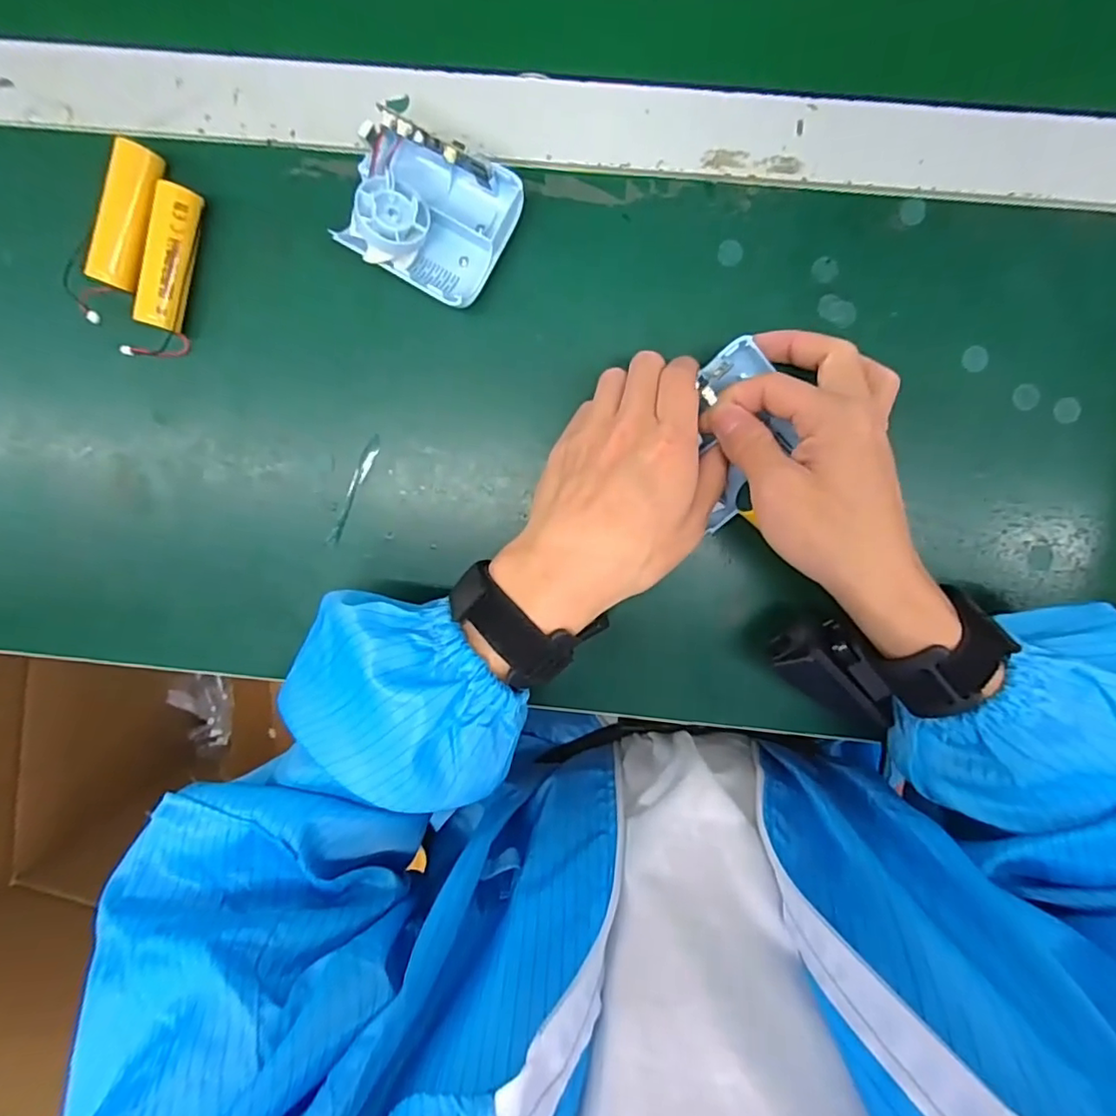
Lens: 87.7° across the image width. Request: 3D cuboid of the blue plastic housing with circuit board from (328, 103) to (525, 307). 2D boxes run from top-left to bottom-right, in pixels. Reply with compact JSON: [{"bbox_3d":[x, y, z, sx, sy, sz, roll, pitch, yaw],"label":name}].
[{"bbox_3d":[-0.066,-0.174,0.293,0.079,0.045,0.066,29,98,-1],"label":"blue plastic housing with circuit board"}]

